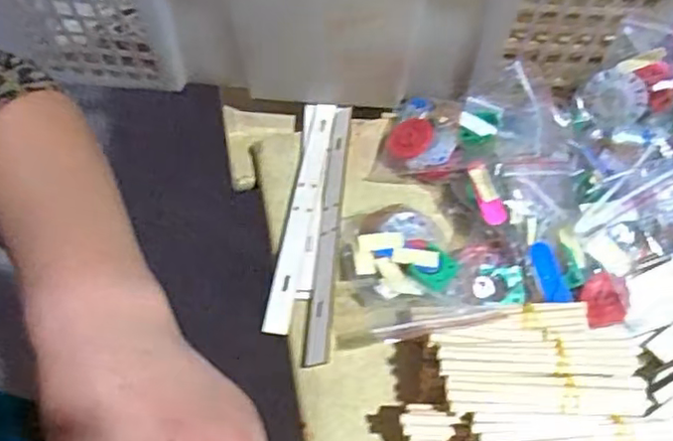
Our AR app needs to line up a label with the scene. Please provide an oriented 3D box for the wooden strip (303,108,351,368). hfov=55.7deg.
[{"bbox_3d":[-0.004,-0.002,0.426,0.015,0.010,0.201,4,58,3],"label":"wooden strip"}]

